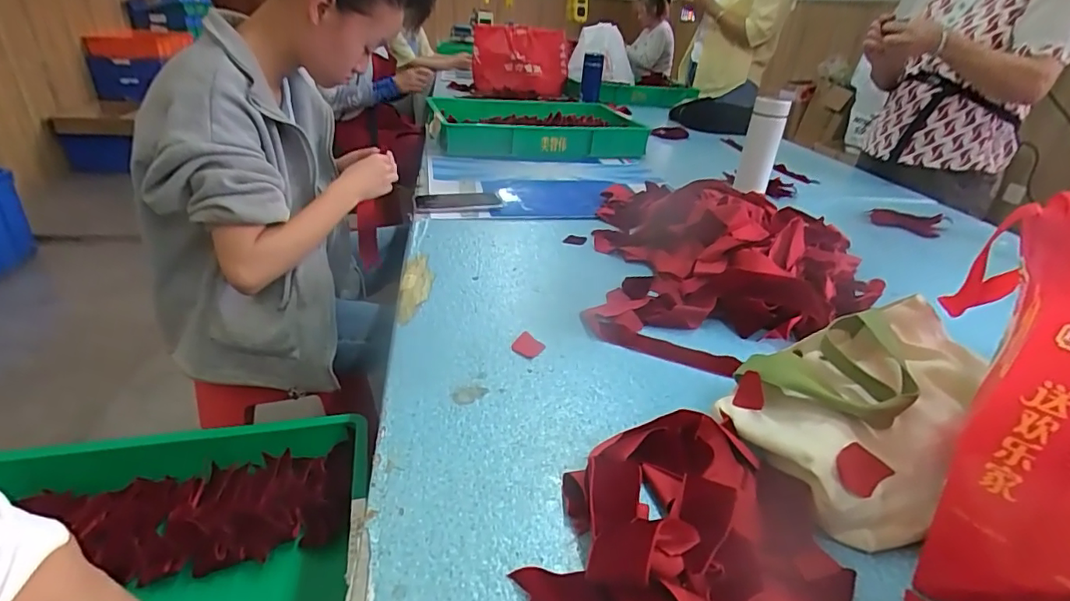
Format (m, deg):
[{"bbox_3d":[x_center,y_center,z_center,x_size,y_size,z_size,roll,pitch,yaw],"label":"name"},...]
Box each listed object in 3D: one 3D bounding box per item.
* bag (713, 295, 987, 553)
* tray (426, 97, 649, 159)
[{"bbox_3d":[0.287,0.093,0.454,0.219,0.107,0.173,-9,32,-24],"label":"bag"},{"bbox_3d":[-0.011,-0.483,1.461,0.522,0.101,0.387,-2,29,-13],"label":"tray"}]

